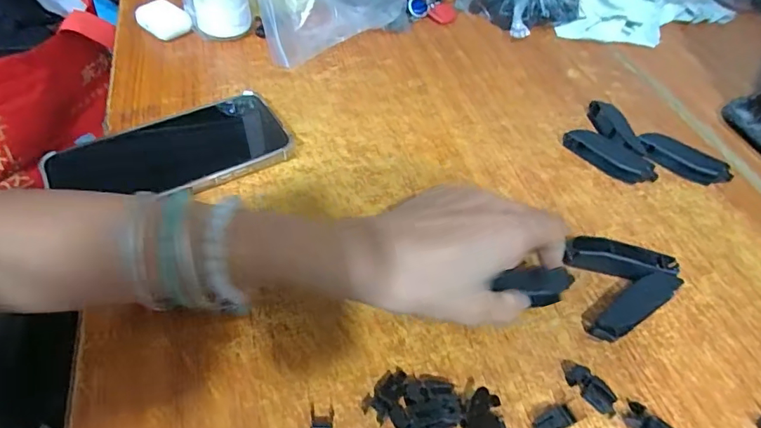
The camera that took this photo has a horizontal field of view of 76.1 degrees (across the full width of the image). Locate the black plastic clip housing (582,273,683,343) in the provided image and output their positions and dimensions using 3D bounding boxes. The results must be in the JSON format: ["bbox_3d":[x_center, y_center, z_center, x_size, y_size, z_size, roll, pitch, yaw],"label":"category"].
[{"bbox_3d":[0.159,0.056,0.304,0.074,0.019,0.019,-23,54,-23],"label":"black plastic clip housing"}]

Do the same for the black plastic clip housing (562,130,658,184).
[{"bbox_3d":[0.184,-0.047,0.389,0.072,0.014,0.022,38,56,25],"label":"black plastic clip housing"}]

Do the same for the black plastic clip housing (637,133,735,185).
[{"bbox_3d":[0.245,-0.044,0.394,0.070,0.016,0.017,29,52,19],"label":"black plastic clip housing"}]

